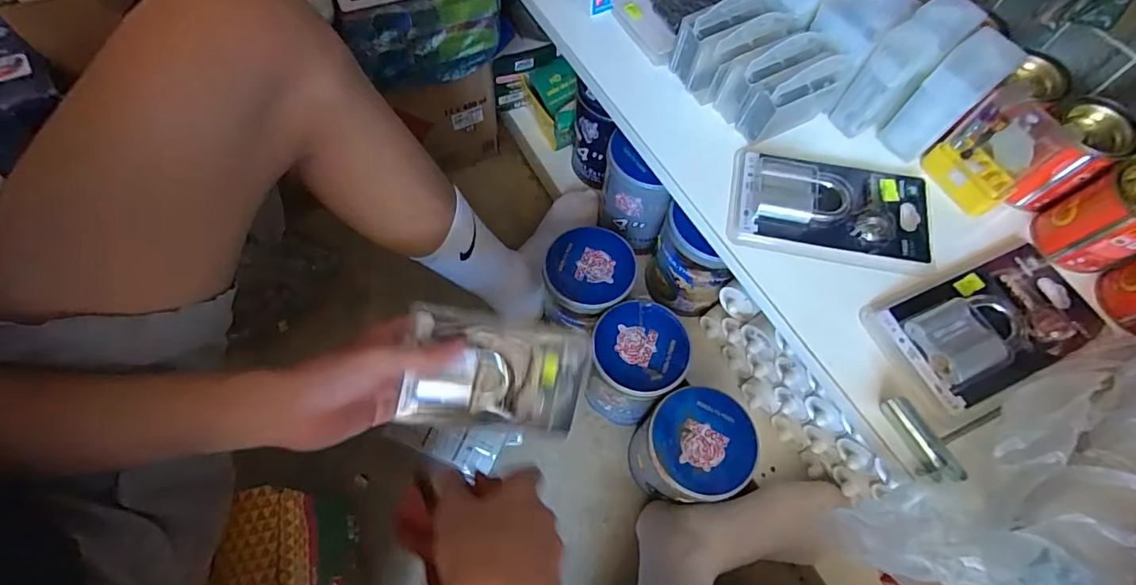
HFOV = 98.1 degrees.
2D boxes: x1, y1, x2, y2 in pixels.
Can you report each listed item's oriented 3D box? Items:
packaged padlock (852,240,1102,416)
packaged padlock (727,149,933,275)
[{"bbox_3d":[0.304,0.019,0.355,0.152,0.026,0.086,-21,67,-12],"label":"packaged padlock"},{"bbox_3d":[0.210,-0.069,0.393,0.149,0.022,0.091,14,65,4],"label":"packaged padlock"}]

